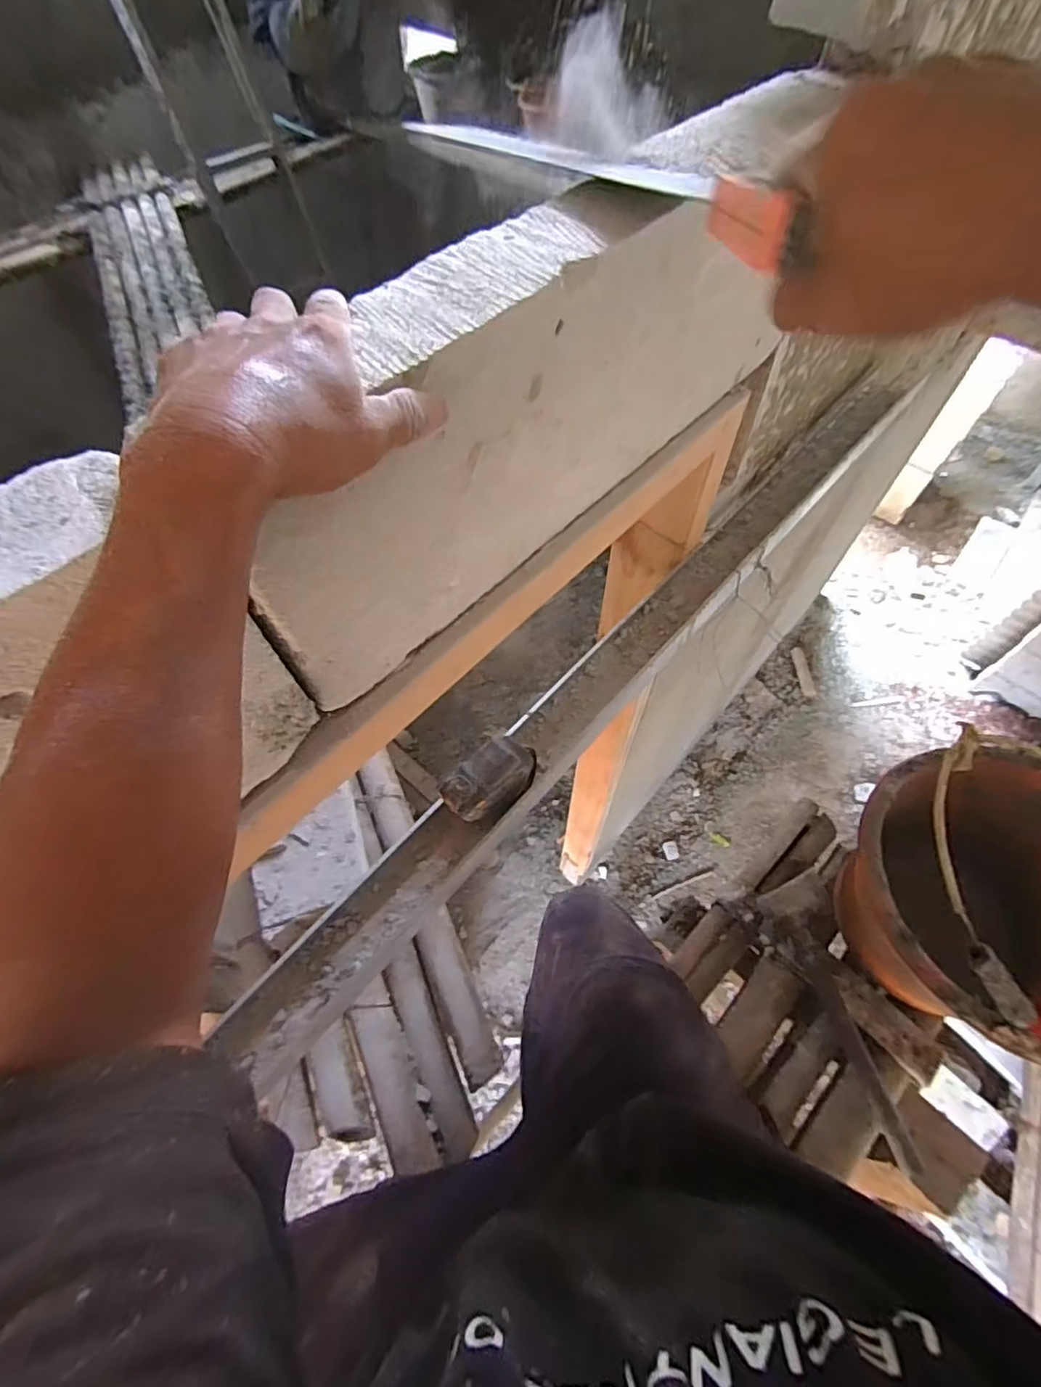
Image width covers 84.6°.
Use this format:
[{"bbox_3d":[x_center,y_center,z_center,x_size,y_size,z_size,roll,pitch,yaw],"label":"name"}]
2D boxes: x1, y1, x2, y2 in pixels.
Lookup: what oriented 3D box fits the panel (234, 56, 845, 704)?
[{"bbox_3d":[0.034,-0.229,0.421,0.075,0.199,0.555,37,70,20],"label":"panel"}]

